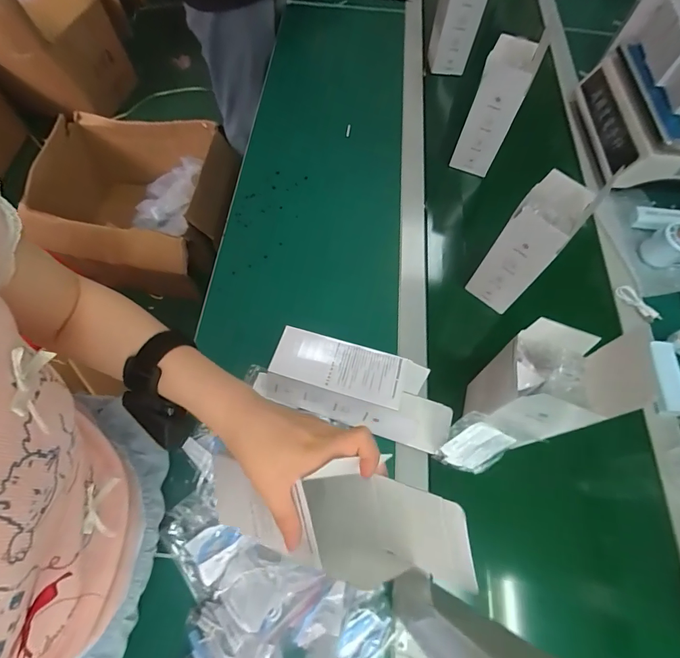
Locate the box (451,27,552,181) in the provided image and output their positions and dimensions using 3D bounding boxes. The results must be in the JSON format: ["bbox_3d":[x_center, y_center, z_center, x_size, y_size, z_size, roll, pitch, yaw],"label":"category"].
[{"bbox_3d":[0.269,-0.378,0.667,0.079,0.186,0.098,25,66,13],"label":"box"}]

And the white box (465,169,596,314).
[{"bbox_3d":[0.253,-0.112,0.538,0.085,0.175,0.098,37,69,17],"label":"white box"}]

